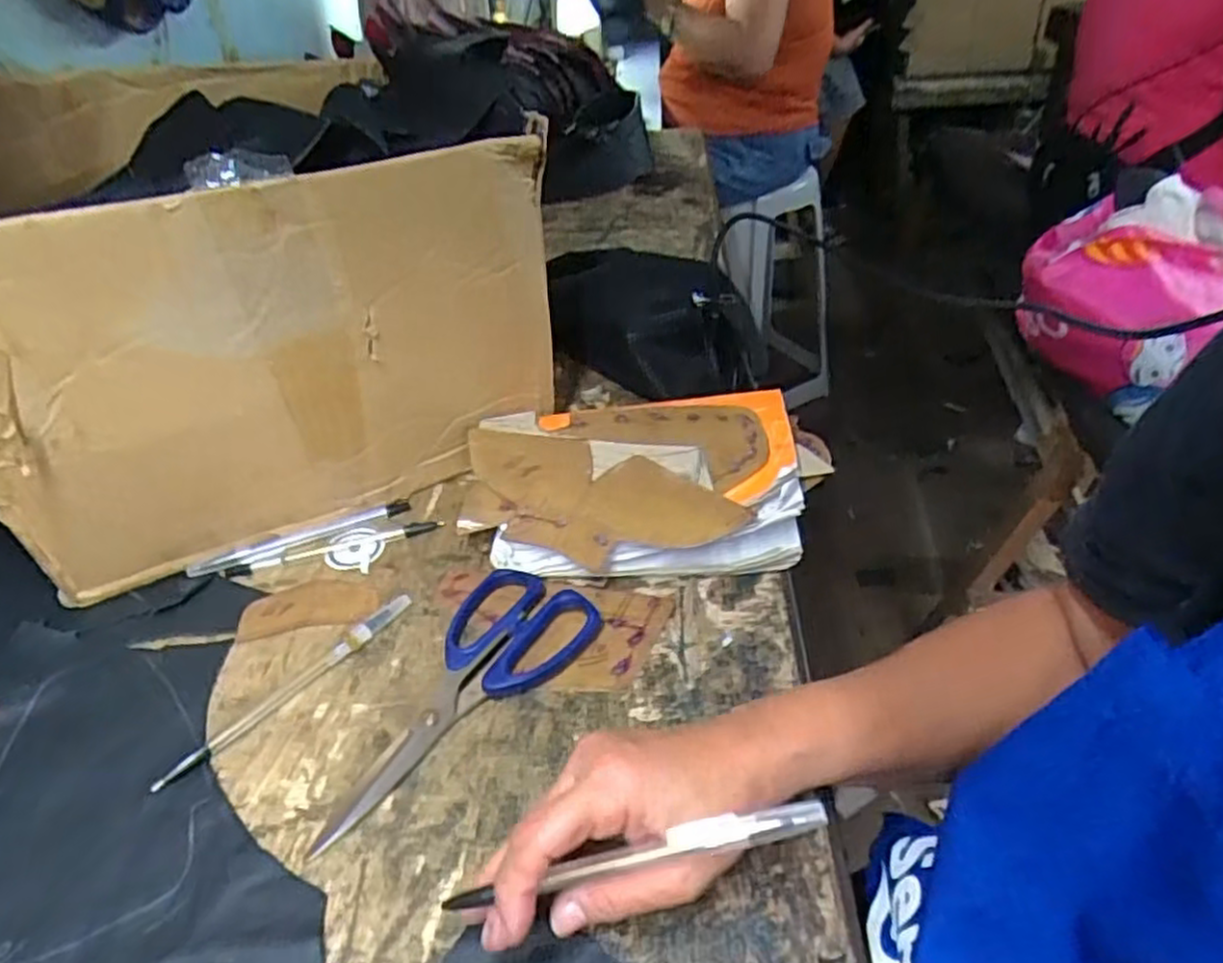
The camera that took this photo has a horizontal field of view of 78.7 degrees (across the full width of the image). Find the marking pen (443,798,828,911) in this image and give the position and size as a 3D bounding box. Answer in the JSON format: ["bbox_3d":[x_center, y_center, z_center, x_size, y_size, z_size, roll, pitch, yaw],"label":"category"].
[{"bbox_3d":[0.008,0.143,0.284,0.147,0.005,0.010,-15,37,4],"label":"marking pen"}]

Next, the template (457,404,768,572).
[{"bbox_3d":[-0.003,-0.003,0.489,0.197,0.013,0.116,-1,52,12],"label":"template"}]

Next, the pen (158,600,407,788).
[{"bbox_3d":[-0.177,0.112,0.418,0.010,0.011,0.157,26,46,32],"label":"pen"}]

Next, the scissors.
[{"bbox_3d":[-0.090,0.108,0.412,0.176,0.018,0.077,-32,46,-33],"label":"scissors"}]

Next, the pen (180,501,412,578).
[{"bbox_3d":[-0.213,0.038,0.516,0.146,0.011,0.013,-19,40,-21],"label":"pen"}]

